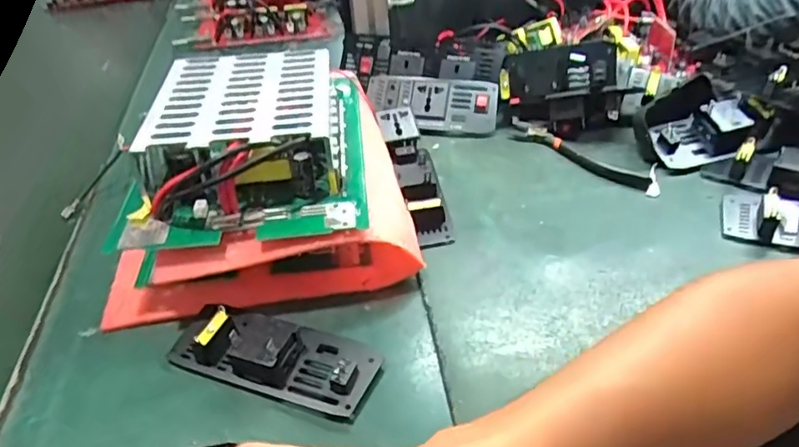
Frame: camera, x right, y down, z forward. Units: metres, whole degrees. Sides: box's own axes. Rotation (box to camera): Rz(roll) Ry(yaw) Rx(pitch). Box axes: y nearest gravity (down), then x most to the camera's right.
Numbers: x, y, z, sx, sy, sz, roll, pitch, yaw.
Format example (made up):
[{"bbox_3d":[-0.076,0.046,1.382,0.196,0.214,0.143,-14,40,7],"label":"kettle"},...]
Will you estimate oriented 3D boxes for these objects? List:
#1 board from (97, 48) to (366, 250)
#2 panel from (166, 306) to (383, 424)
[{"bbox_3d":[-0.117,-0.077,0.479,0.175,0.061,0.223,-5,37,0],"label":"board"},{"bbox_3d":[-0.085,0.081,0.389,0.140,0.030,0.057,11,40,20],"label":"panel"}]

